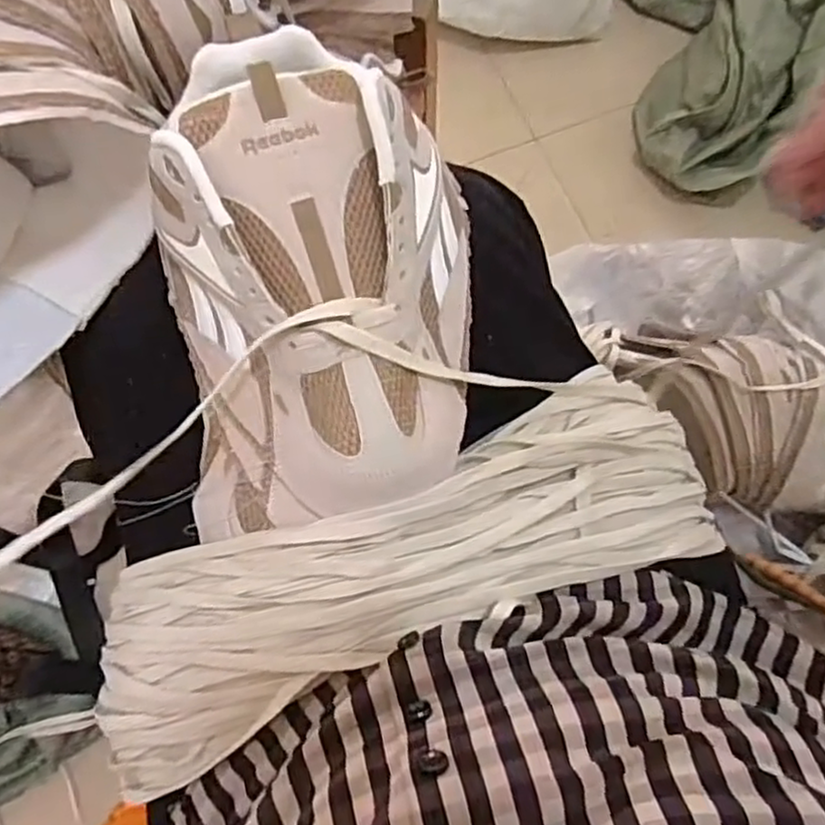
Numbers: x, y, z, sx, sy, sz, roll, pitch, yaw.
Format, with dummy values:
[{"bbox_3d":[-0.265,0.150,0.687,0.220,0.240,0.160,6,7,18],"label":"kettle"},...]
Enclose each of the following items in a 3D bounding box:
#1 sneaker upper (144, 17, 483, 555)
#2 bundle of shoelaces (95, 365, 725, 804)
[{"bbox_3d":[-0.045,-0.063,0.352,0.153,0.112,0.216,-6,73,-2],"label":"sneaker upper"},{"bbox_3d":[-0.003,0.077,0.379,0.363,0.087,0.111,-21,74,-7],"label":"bundle of shoelaces"}]

